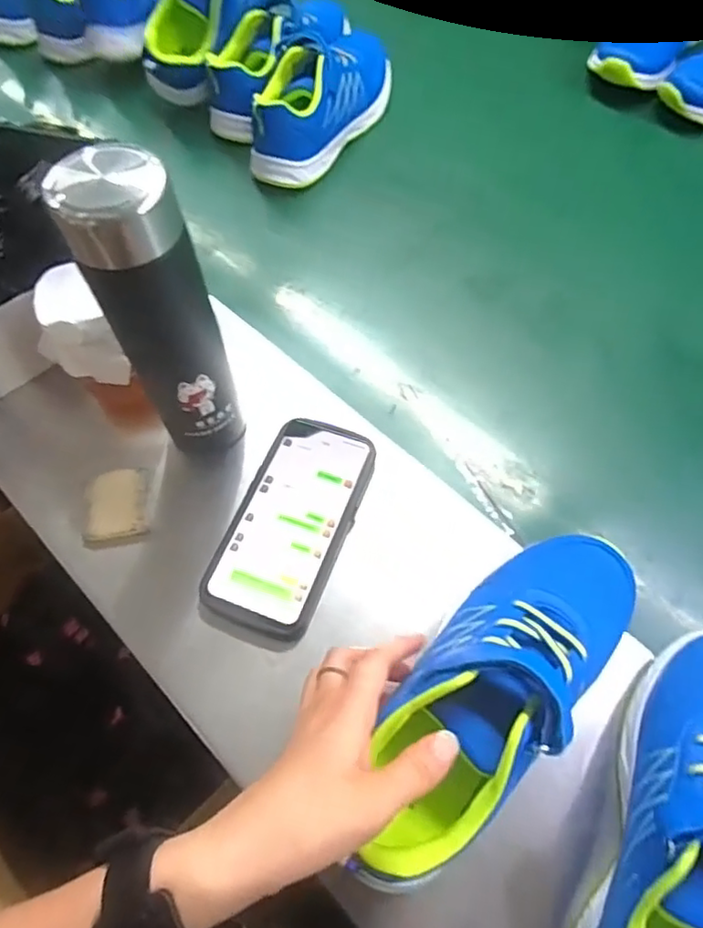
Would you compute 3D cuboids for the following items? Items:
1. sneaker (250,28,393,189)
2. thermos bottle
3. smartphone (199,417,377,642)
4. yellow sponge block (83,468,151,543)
[{"bbox_3d":[-0.030,-0.407,0.668,0.086,0.086,0.228,30,64,16],"label":"sneaker"},{"bbox_3d":[-0.116,-0.089,0.394,0.056,0.219,0.058,-14,59,-4],"label":"thermos bottle"},{"bbox_3d":[-0.043,0.041,0.448,0.080,0.010,0.162,17,65,11],"label":"smartphone"},{"bbox_3d":[-0.176,0.031,0.460,0.043,0.017,0.051,-7,62,-1],"label":"yellow sponge block"}]

